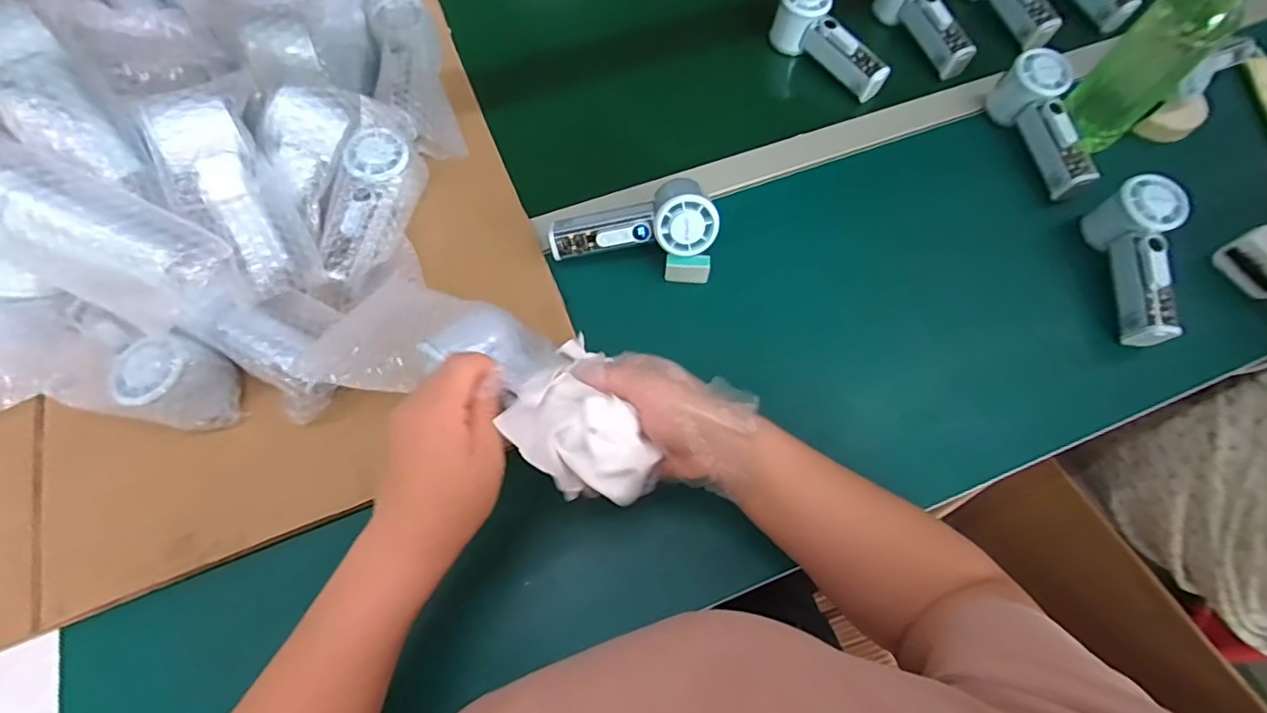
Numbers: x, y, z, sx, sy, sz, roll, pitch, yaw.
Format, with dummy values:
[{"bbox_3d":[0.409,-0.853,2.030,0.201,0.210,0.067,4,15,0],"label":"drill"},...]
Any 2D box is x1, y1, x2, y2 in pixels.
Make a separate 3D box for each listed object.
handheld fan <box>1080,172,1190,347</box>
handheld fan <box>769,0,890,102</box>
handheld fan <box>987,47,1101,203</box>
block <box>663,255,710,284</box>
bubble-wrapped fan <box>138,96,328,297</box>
[{"bbox_3d":[0.490,-0.090,0.552,0.047,0.068,0.160,2,82,0],"label":"handheld fan"},{"bbox_3d":[0.222,-0.355,0.643,0.045,0.061,0.152,-30,70,-13],"label":"handheld fan"},{"bbox_3d":[0.443,-0.246,0.610,0.050,0.066,0.157,-17,82,-8],"label":"handheld fan"},{"bbox_3d":[0.051,-0.082,0.532,0.040,0.024,0.016,4,66,1],"label":"block"},{"bbox_3d":[-0.324,-0.130,0.461,0.072,0.045,0.180,-33,91,-14],"label":"bubble-wrapped fan"}]

